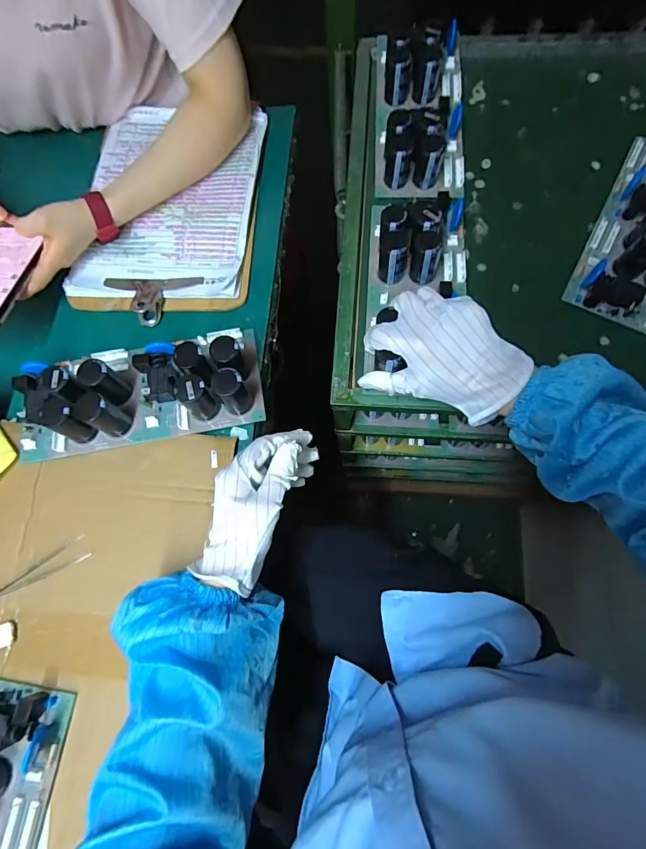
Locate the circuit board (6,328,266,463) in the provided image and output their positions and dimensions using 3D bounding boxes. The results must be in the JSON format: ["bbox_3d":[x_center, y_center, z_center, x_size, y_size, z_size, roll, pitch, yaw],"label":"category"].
[{"bbox_3d":[-0.201,-0.039,0.409,0.266,0.056,0.113,-11,74,0],"label":"circuit board"}]

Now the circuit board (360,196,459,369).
[{"bbox_3d":[0.112,-0.211,0.462,0.110,0.062,0.141,3,74,4],"label":"circuit board"}]

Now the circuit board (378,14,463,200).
[{"bbox_3d":[0.126,-0.414,0.514,0.114,0.058,0.261,1,74,4],"label":"circuit board"}]

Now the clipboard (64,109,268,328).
[{"bbox_3d":[-0.189,-0.274,0.505,0.214,0.022,0.308,2,74,4],"label":"clipboard"}]

